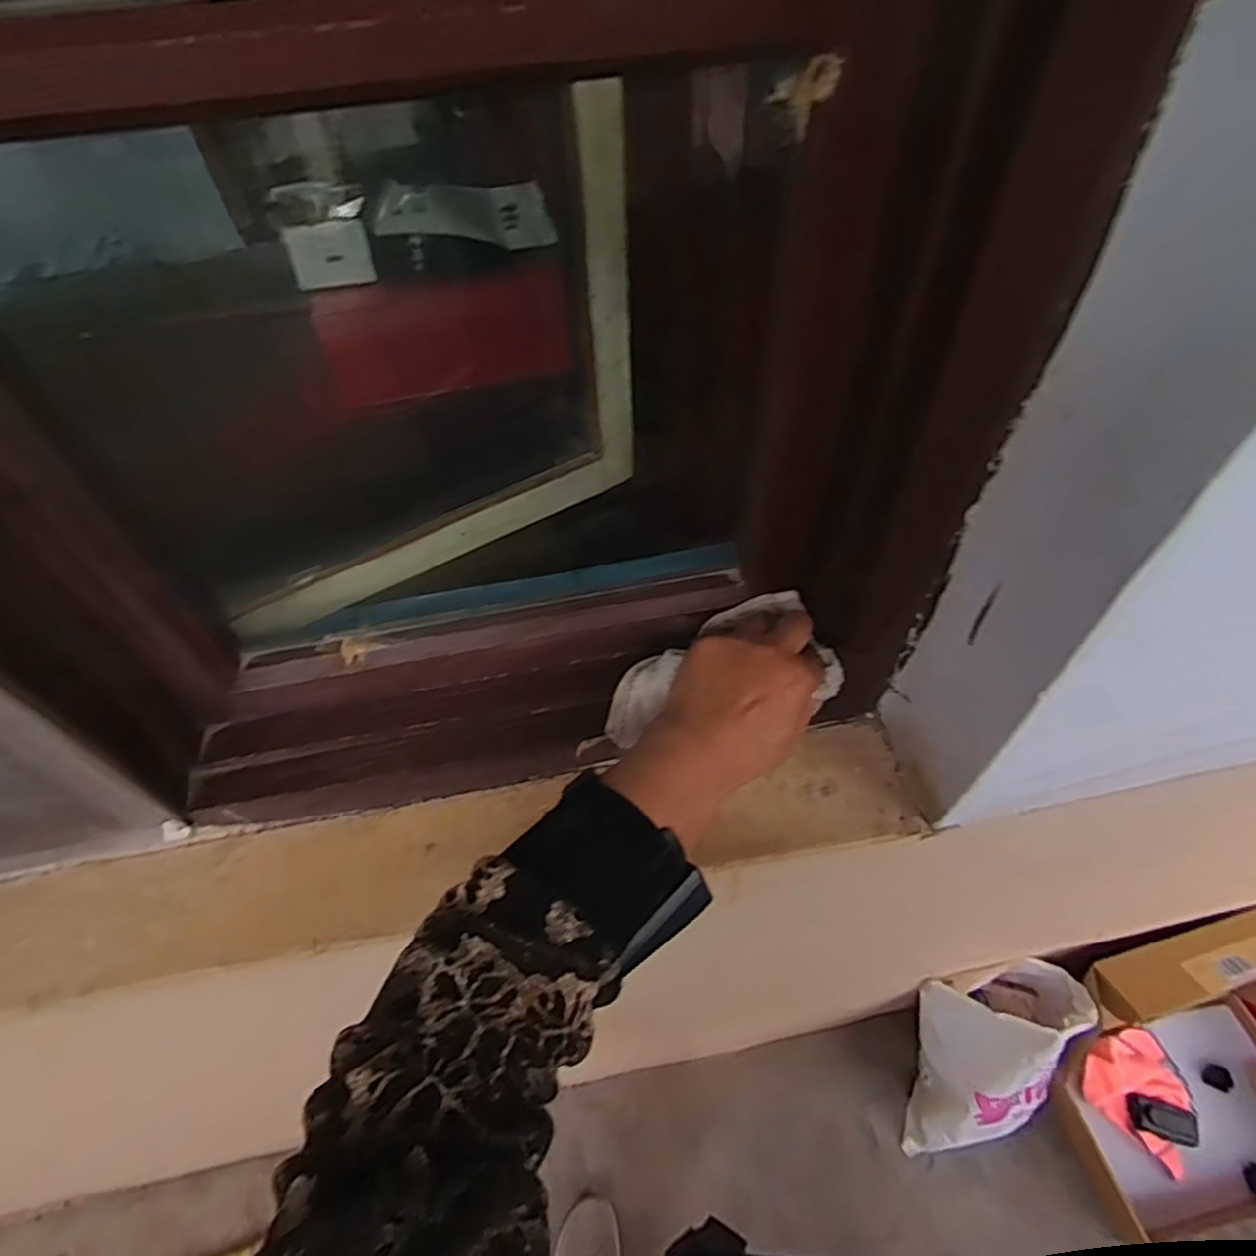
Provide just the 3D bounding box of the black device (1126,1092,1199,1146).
[{"bbox_3d":[0.860,0.789,1.101,0.109,0.013,0.054,14,81,11],"label":"black device"}]

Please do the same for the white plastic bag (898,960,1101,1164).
[{"bbox_3d":[0.557,0.657,1.051,0.248,0.309,0.197,-9,51,-5],"label":"white plastic bag"}]

